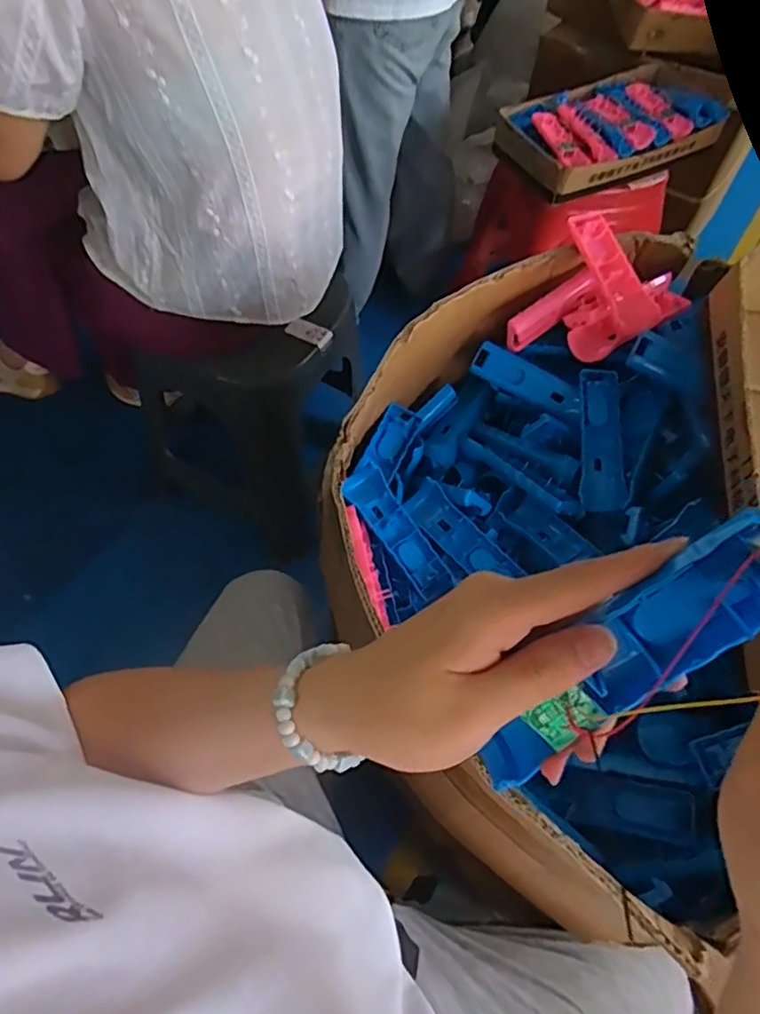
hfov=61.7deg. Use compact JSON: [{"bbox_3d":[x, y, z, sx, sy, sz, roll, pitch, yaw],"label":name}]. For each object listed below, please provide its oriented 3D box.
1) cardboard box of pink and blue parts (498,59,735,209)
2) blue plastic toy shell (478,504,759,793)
[{"bbox_3d":[0.455,-0.740,1.246,0.448,0.094,0.242,-24,63,-17],"label":"cardboard box of pink and blue parts"},{"bbox_3d":[0.103,0.058,0.251,0.132,0.031,0.041,-47,66,14],"label":"blue plastic toy shell"}]

